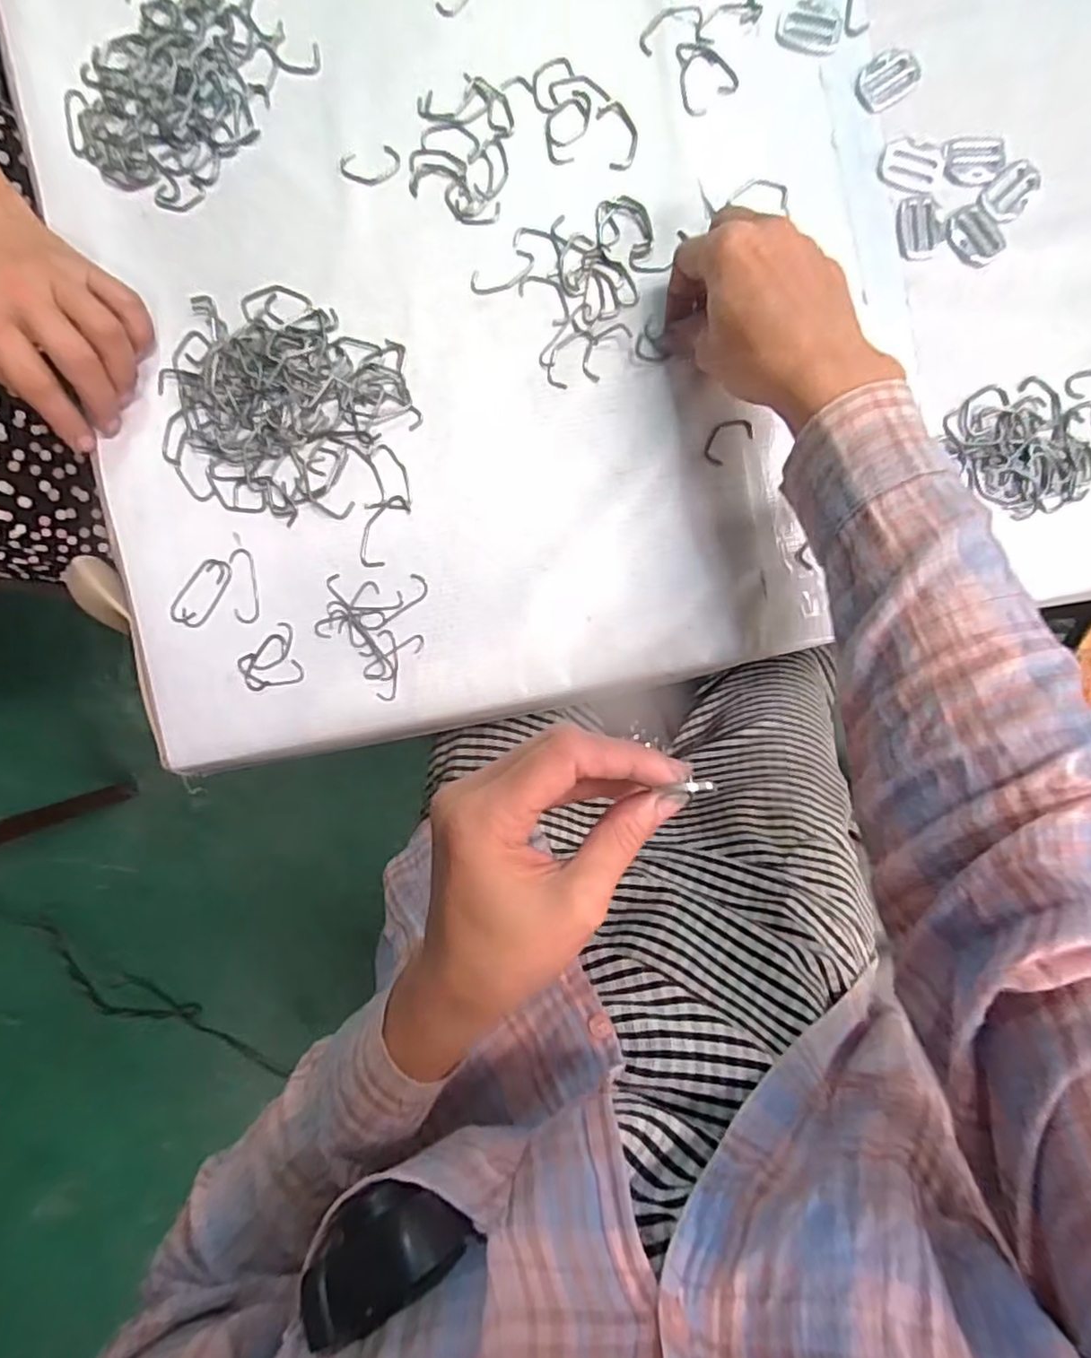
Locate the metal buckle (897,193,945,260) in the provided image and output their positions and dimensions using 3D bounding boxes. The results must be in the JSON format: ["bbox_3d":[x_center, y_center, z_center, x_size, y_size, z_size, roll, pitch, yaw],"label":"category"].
[{"bbox_3d":[0.210,-0.253,0.361,0.024,0.004,0.035,-6,93,1],"label":"metal buckle"}]

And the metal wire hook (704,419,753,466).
[{"bbox_3d":[0.104,-0.138,0.370,0.030,0.004,0.018,-41,92,2],"label":"metal wire hook"}]

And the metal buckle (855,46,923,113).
[{"bbox_3d":[0.189,-0.332,0.355,0.033,0.004,0.026,-36,92,2],"label":"metal buckle"}]

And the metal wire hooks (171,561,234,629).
[{"bbox_3d":[-0.201,-0.051,0.377,0.018,0.004,0.044,36,93,-1],"label":"metal wire hooks"}]

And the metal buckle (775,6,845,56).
[{"bbox_3d":[0.148,-0.363,0.360,0.036,0.004,0.024,9,93,0],"label":"metal buckle"}]

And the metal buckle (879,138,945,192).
[{"bbox_3d":[0.203,-0.283,0.356,0.032,0.004,0.025,16,93,0],"label":"metal buckle"}]

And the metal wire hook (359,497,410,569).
[{"bbox_3d":[-0.095,-0.086,0.375,0.019,0.004,0.045,27,93,-1],"label":"metal wire hook"}]

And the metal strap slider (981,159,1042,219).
[{"bbox_3d":[0.259,-0.271,0.356,0.031,0.004,0.024,-42,92,2],"label":"metal strap slider"}]

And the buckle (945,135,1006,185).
[{"bbox_3d":[0.237,-0.287,0.356,0.033,0.004,0.025,-1,93,0],"label":"buckle"}]

